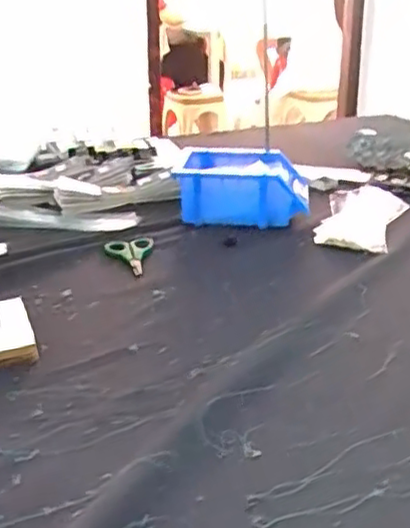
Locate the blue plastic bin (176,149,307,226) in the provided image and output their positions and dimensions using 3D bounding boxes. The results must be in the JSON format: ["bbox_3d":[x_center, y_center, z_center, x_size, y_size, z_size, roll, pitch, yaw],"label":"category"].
[{"bbox_3d":[0.053,-0.100,0.941,0.176,0.075,0.112,2,25,6],"label":"blue plastic bin"}]

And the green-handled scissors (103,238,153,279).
[{"bbox_3d":[-0.089,-0.009,0.822,0.059,0.009,0.094,-5,25,-9],"label":"green-handled scissors"}]

